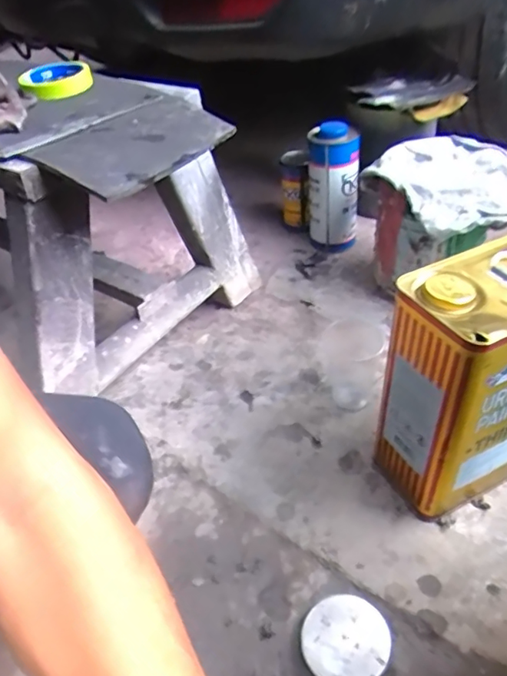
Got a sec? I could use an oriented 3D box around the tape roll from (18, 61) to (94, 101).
[{"bbox_3d":[-0.257,-0.333,0.688,0.085,0.026,0.077,24,49,31],"label":"tape roll"}]

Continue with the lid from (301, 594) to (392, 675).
[{"bbox_3d":[0.084,0.276,0.486,0.075,0.017,0.077,-4,41,3],"label":"lid"}]

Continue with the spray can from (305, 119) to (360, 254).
[{"bbox_3d":[0.137,-0.253,0.923,0.088,0.207,0.089,-1,41,7],"label":"spray can"}]

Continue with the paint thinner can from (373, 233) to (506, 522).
[{"bbox_3d":[0.222,0.047,0.538,0.174,0.254,0.111,-21,42,-16],"label":"paint thinner can"}]

